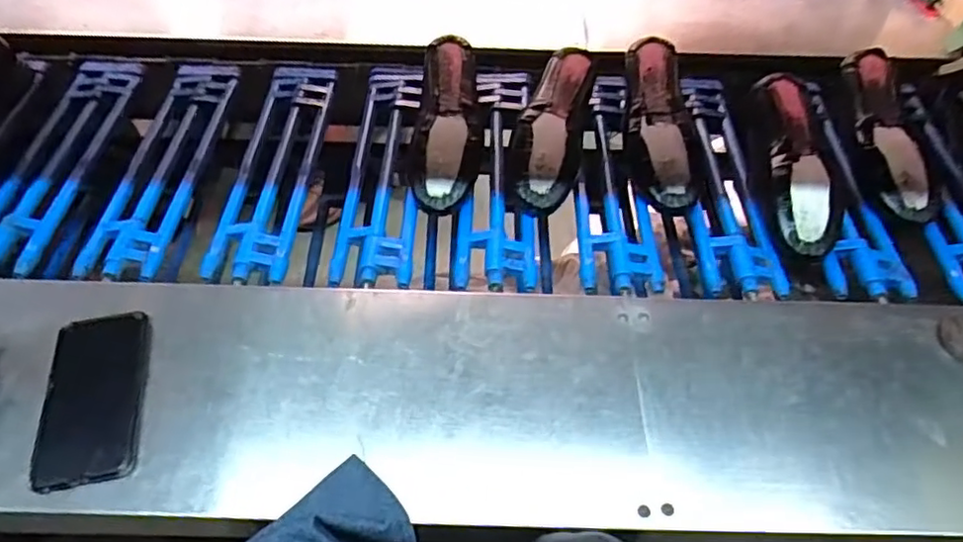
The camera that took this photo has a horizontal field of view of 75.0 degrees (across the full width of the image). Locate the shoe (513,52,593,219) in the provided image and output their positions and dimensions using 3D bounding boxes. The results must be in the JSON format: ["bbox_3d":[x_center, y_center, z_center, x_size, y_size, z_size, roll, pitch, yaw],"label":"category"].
[{"bbox_3d":[0.090,-0.175,0.802,0.081,0.085,0.240,10,53,7],"label":"shoe"}]

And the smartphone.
[{"bbox_3d":[-0.345,0.111,0.559,0.082,0.008,0.162,-10,53,-8],"label":"smartphone"}]

